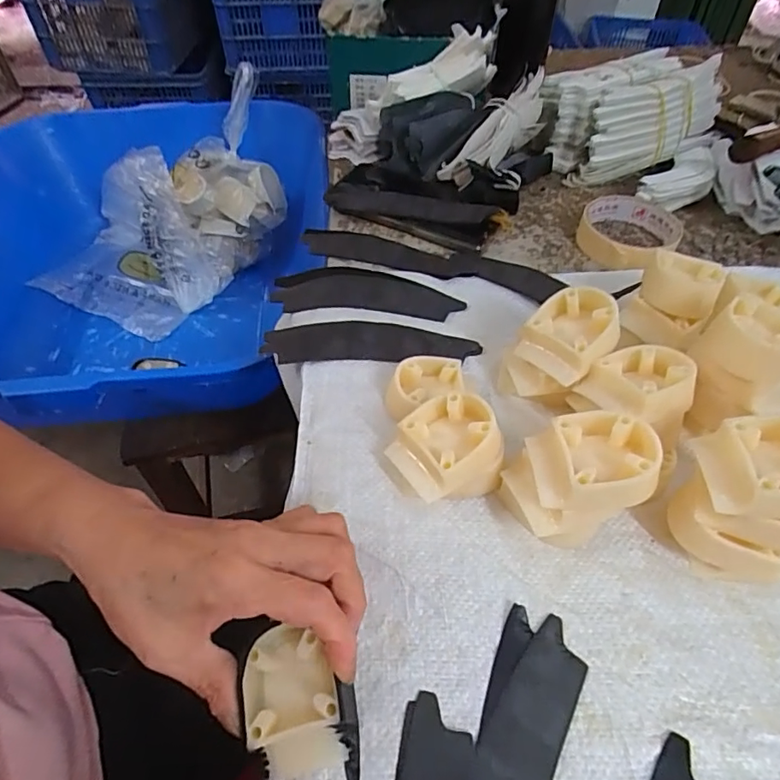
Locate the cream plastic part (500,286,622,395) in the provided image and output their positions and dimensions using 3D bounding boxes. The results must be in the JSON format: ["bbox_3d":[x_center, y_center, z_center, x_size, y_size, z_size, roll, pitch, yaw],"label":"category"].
[{"bbox_3d":[0.111,-0.027,0.343,0.054,0.065,0.054,1,51,-1],"label":"cream plastic part"}]

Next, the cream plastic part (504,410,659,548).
[{"bbox_3d":[0.101,0.049,0.283,0.063,0.064,0.049,-5,51,-6],"label":"cream plastic part"}]

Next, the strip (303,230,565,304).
[{"bbox_3d":[0.031,-0.112,0.446,0.217,0.005,0.047,13,52,9],"label":"strip"}]

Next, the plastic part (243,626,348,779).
[{"bbox_3d":[-0.045,0.139,0.236,0.039,0.022,0.060,-11,52,-10],"label":"plastic part"}]

